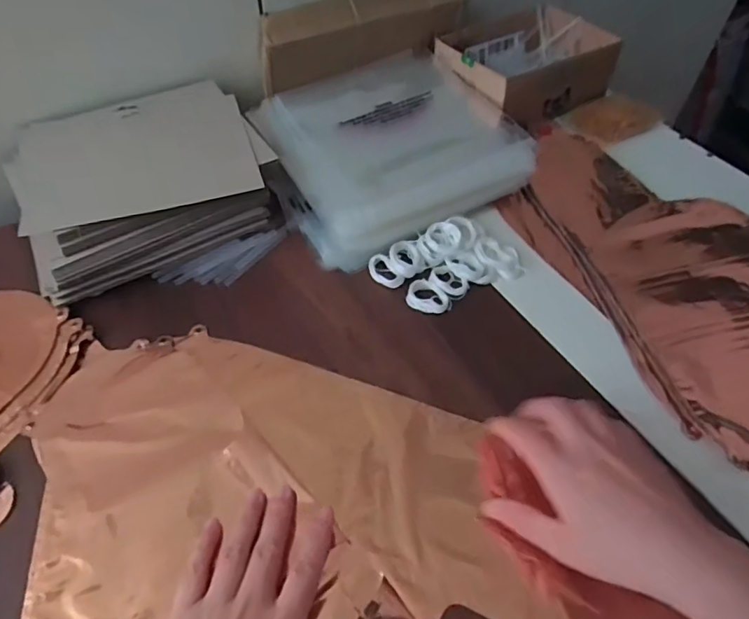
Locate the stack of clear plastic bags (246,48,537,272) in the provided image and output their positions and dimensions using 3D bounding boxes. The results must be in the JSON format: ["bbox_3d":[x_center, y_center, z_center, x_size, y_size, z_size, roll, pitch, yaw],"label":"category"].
[{"bbox_3d":[0.013,-0.169,0.554,0.242,0.055,0.230,-24,55,-19],"label":"stack of clear plastic bags"}]

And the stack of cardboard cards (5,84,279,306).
[{"bbox_3d":[-0.219,-0.123,0.506,0.220,0.066,0.186,-24,55,-19],"label":"stack of cardboard cards"}]

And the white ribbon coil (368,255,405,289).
[{"bbox_3d":[0.010,-0.034,0.471,0.022,0.010,0.036,-27,56,-21],"label":"white ribbon coil"}]

